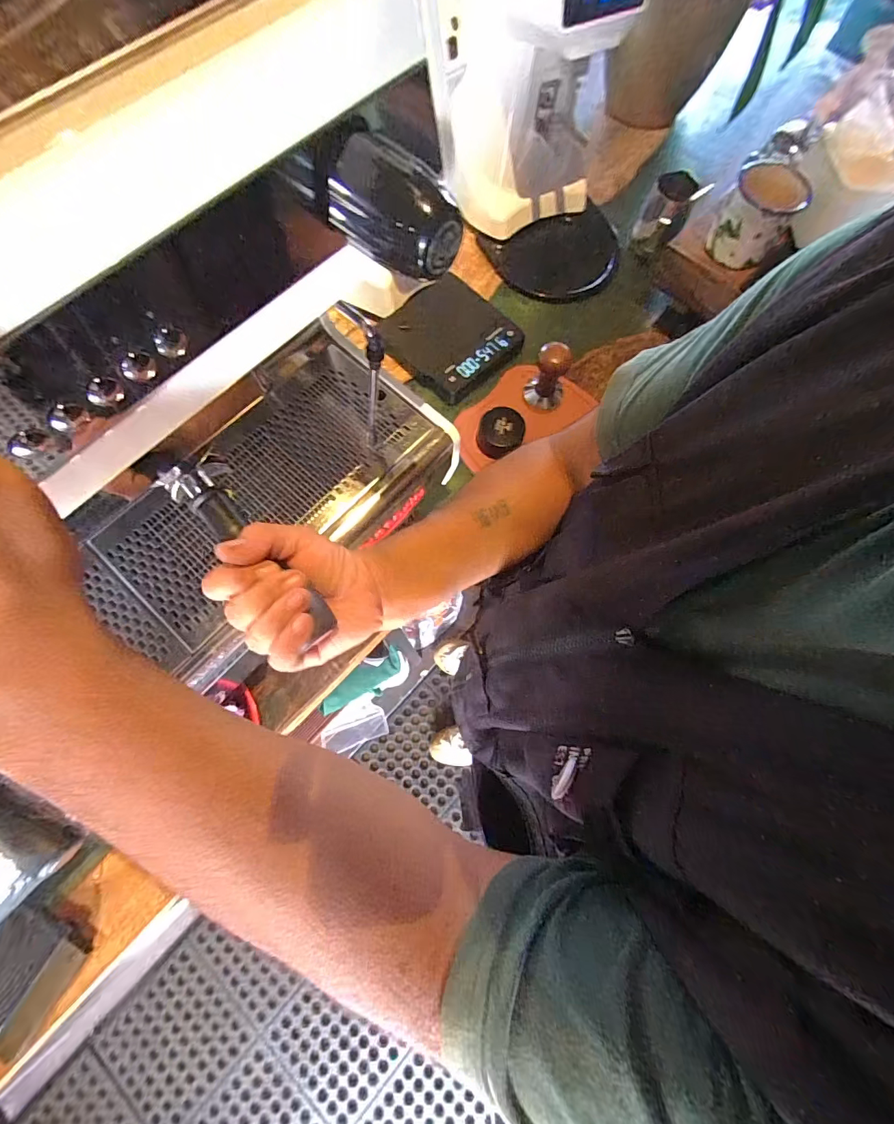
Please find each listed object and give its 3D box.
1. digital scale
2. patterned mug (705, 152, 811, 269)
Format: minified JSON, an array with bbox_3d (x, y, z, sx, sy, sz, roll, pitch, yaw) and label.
[{"bbox_3d":[0.008,-0.335,0.646,0.168,0.033,0.167,41,77,10],"label":"digital scale"},{"bbox_3d":[0.404,-0.451,0.572,0.087,0.074,0.082,22,74,5],"label":"patterned mug"}]

